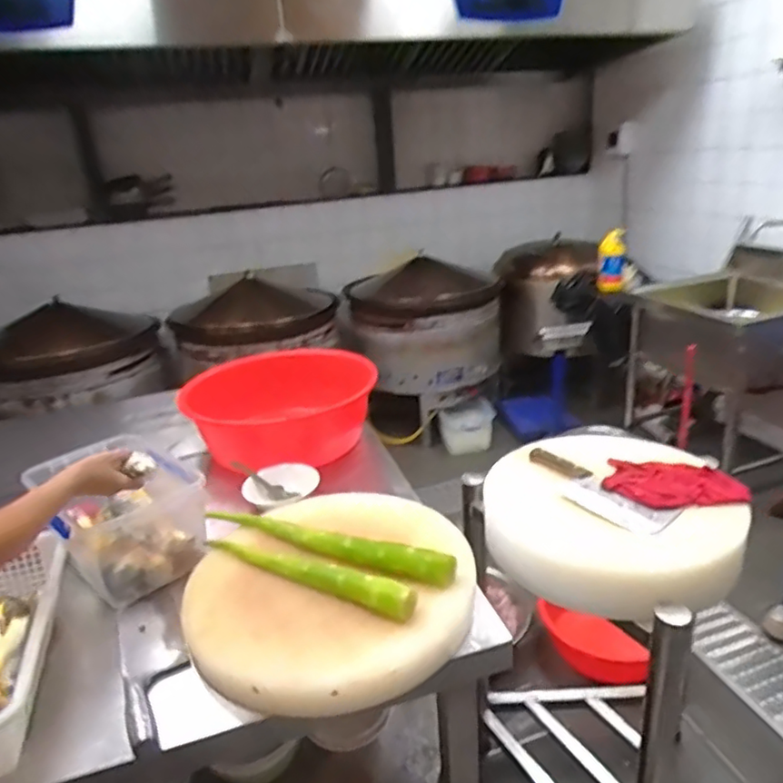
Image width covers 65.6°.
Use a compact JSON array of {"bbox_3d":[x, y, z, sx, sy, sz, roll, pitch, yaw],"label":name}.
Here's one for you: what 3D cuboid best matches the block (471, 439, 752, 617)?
[{"bbox_3d":[0.386,0.225,1.084,0.390,0.115,0.413,-3,24,1],"label":"block"}]

